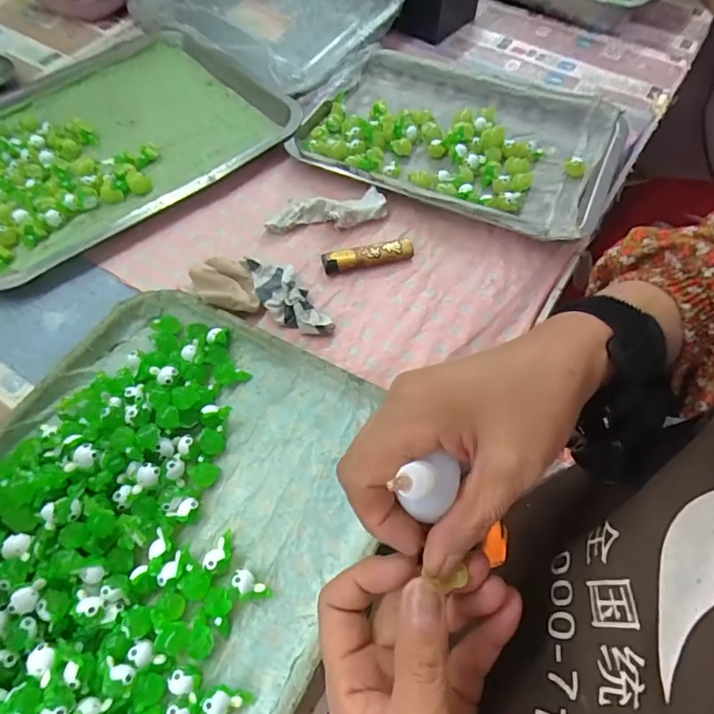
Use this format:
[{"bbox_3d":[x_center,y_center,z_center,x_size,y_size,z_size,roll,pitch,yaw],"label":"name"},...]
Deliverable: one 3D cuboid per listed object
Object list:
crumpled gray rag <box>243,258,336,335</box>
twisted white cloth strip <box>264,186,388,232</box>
[{"bbox_3d":[-0.059,-0.049,0.399,0.038,0.023,0.088,-33,66,-18],"label":"crumpled gray rag"},{"bbox_3d":[-0.028,-0.137,0.451,0.108,0.020,0.035,-5,60,-4],"label":"twisted white cloth strip"}]

